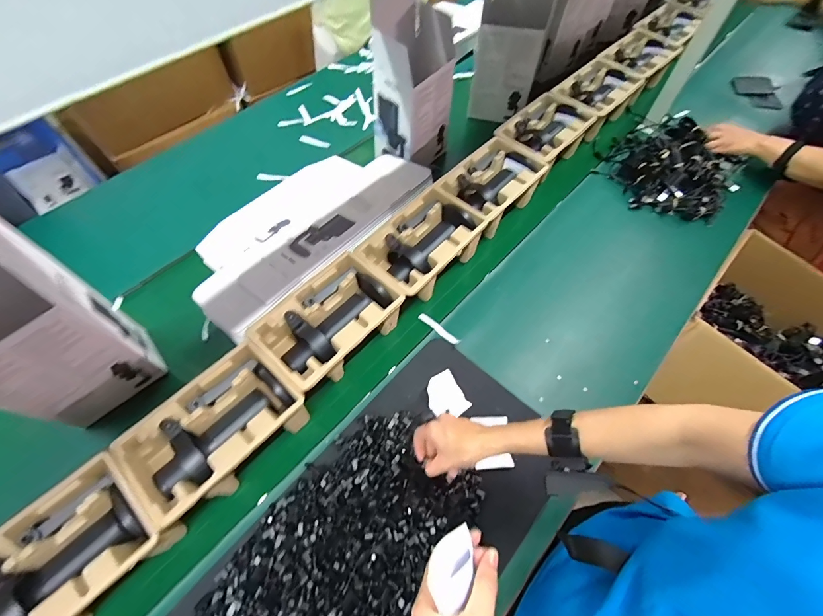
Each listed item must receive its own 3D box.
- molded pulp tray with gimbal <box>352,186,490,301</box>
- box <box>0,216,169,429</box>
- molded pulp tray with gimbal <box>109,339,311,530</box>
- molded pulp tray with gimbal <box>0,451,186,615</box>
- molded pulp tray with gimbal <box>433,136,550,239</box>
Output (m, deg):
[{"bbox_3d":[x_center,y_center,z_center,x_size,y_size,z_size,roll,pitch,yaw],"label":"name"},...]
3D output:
[{"bbox_3d":[0.018,-0.114,0.727,0.146,0.088,0.227,38,67,17],"label":"molded pulp tray with gimbal"},{"bbox_3d":[-0.532,0.040,0.525,0.162,0.284,0.152,-35,68,-18],"label":"box"},{"bbox_3d":[-0.283,0.177,0.556,0.233,0.086,0.151,-41,70,-20],"label":"molded pulp tray with gimbal"},{"bbox_3d":[-0.437,0.323,0.473,0.237,0.091,0.150,-40,70,-20],"label":"molded pulp tray with gimbal"},{"bbox_3d":[0.168,-0.258,0.815,0.151,0.093,0.228,39,68,18],"label":"molded pulp tray with gimbal"}]

